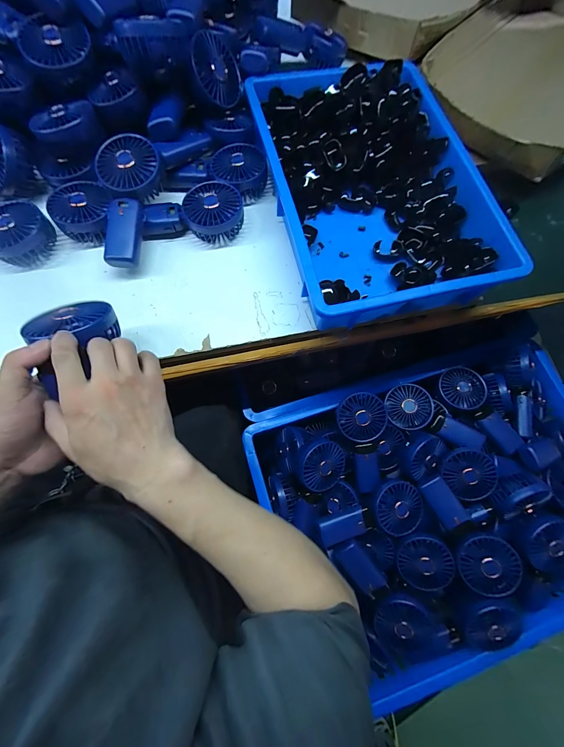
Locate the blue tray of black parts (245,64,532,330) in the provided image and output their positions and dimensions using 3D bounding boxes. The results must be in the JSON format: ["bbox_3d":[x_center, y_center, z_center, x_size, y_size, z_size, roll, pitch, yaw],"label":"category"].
[{"bbox_3d":[0.134,-0.286,0.466,0.286,0.079,0.435,-12,73,-6],"label":"blue tray of black parts"}]

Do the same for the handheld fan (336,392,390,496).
[{"bbox_3d":[0.149,0.121,0.545,0.084,0.034,0.177,-12,103,-6],"label":"handheld fan"}]

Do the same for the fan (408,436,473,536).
[{"bbox_3d":[0.262,0.181,0.519,0.076,0.046,0.153,-7,60,-4],"label":"fan"}]

